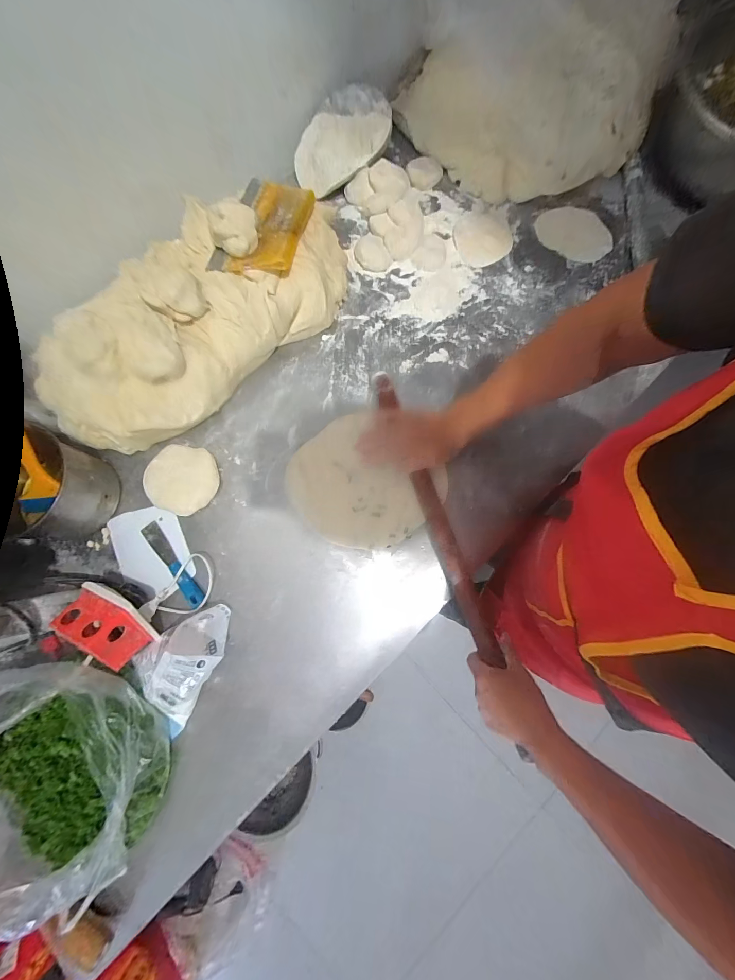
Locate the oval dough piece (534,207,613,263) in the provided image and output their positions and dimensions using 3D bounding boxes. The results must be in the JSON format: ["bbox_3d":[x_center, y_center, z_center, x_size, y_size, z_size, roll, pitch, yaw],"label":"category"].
[{"bbox_3d":[0.398,-0.494,0.618,0.140,0.008,0.112,39,81,8],"label":"oval dough piece"}]

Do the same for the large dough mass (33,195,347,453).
[{"bbox_3d":[-0.262,-0.280,0.508,0.530,0.136,0.234,-44,81,-8],"label":"large dough mass"}]

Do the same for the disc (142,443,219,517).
[{"bbox_3d":[-0.285,-0.018,0.497,0.105,0.028,0.105,0,78,0],"label":"disc"}]

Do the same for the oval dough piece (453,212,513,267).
[{"bbox_3d":[0.215,-0.465,0.594,0.107,0.008,0.111,-11,78,-2],"label":"oval dough piece"}]

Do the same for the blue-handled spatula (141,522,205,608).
[{"bbox_3d":[-0.286,0.108,0.474,0.025,0.011,0.147,-41,80,-8],"label":"blue-handled spatula"}]

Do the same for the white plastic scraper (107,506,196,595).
[{"bbox_3d":[-0.326,0.088,0.486,0.105,0.008,0.133,-23,79,-4],"label":"white plastic scraper"}]

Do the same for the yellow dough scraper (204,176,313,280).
[{"bbox_3d":[-0.159,-0.407,0.498,0.127,0.031,0.180,12,78,3],"label":"yellow dough scraper"}]

